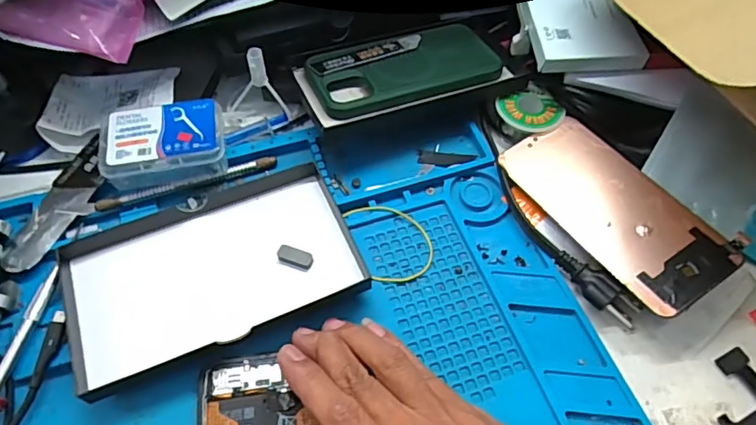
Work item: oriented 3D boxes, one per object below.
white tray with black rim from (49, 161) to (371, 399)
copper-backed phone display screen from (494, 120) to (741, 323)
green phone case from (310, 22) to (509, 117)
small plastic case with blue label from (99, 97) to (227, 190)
[{"bbox_3d":[-0.105,0.035,0.339,0.176,0.019,0.103,-20,59,-14],"label":"white tray with black rim"},{"bbox_3d":[0.162,-0.005,0.363,0.074,0.007,0.156,-31,58,-11],"label":"copper-backed phone display screen"},{"bbox_3d":[0.021,-0.117,0.416,0.146,0.014,0.070,-17,59,-12],"label":"green phone case"},{"bbox_3d":[-0.151,-0.052,0.374,0.081,0.024,0.054,-3,57,-3],"label":"small plastic case with blue label"}]

